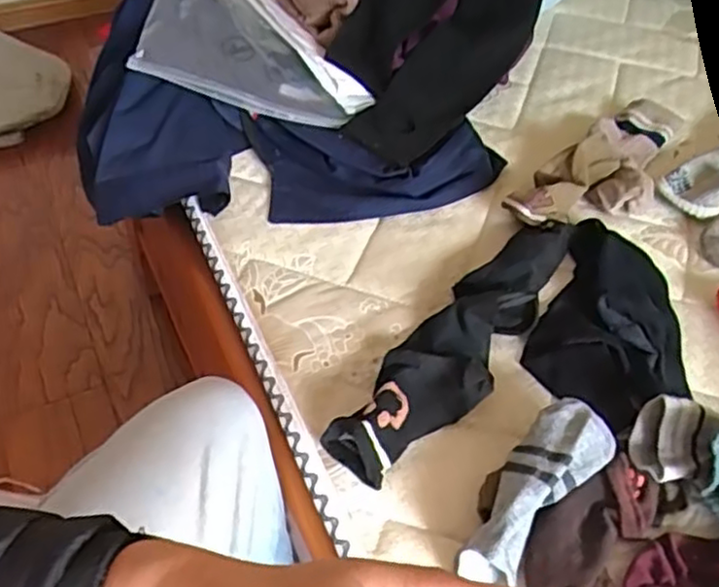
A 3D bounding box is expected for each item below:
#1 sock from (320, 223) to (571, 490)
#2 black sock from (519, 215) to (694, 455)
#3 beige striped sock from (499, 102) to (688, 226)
[{"bbox_3d":[0.095,0.037,0.636,0.087,0.036,0.319,29,55,20],"label":"sock"},{"bbox_3d":[0.243,0.029,0.648,0.148,0.036,0.221,22,52,15],"label":"black sock"},{"bbox_3d":[0.280,-0.141,0.787,0.106,0.042,0.278,38,58,26],"label":"beige striped sock"}]

